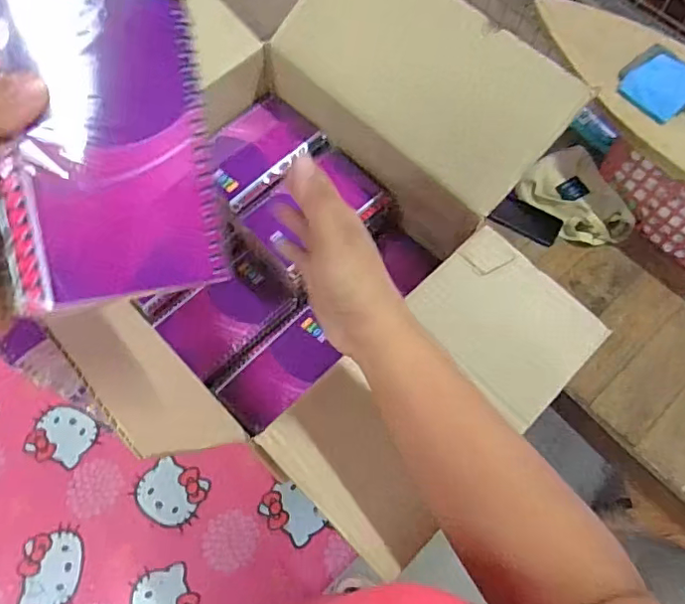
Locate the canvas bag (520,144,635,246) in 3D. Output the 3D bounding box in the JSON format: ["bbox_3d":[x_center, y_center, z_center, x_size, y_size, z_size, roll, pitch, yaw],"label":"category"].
[{"bbox_3d":[0.535,-0.225,1.233,0.236,0.073,0.144,42,71,16],"label":"canvas bag"}]

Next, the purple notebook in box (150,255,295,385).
[{"bbox_3d":[-0.123,0.011,0.594,0.129,0.020,0.096,-42,65,-10],"label":"purple notebook in box"}]

